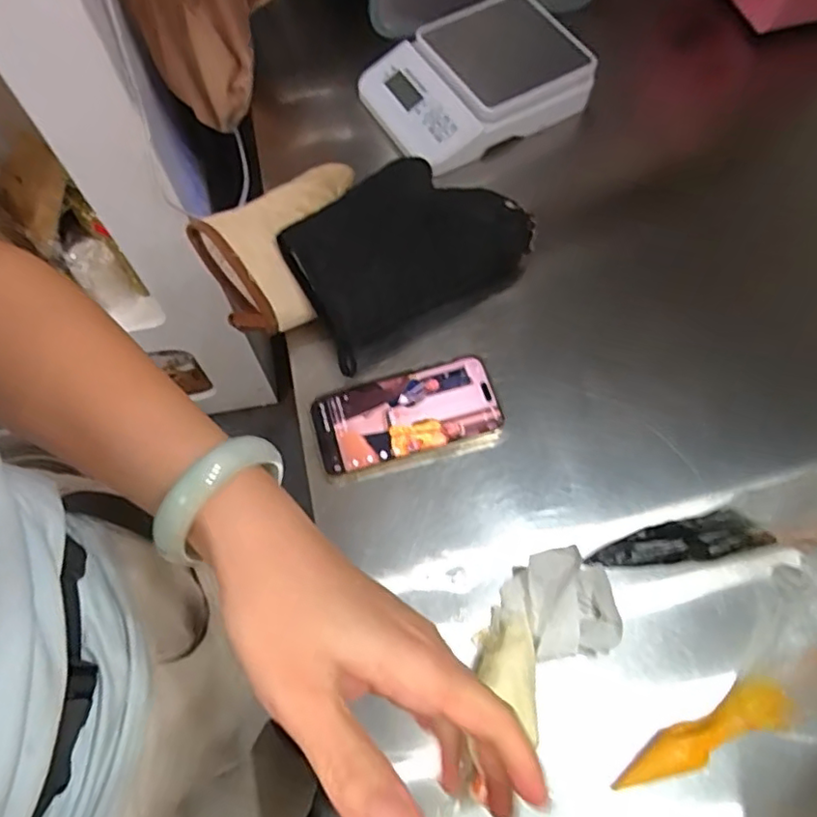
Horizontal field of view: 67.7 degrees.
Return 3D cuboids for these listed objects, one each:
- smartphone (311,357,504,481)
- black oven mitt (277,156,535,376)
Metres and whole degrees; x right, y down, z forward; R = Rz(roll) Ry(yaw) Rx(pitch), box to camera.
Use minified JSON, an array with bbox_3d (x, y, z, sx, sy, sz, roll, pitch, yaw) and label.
[{"bbox_3d":[-0.001,0.007,0.518,0.155,0.010,0.079,-13,67,-6],"label":"smartphone"},{"bbox_3d":[0.000,-0.151,0.558,0.214,0.026,0.149,-32,86,-17],"label":"black oven mitt"}]

